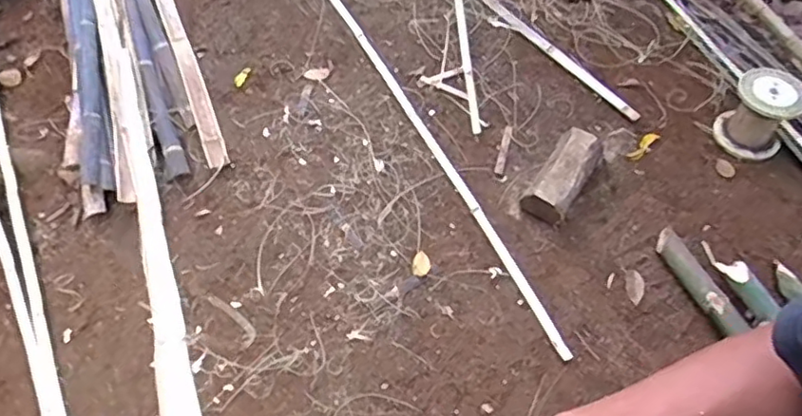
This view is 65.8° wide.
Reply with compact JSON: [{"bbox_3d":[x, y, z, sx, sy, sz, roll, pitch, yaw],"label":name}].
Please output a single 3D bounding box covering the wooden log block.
[{"bbox_3d":[0.477,-0.092,1.840,0.146,0.121,0.303,27,60,18],"label":"wooden log block"}]

